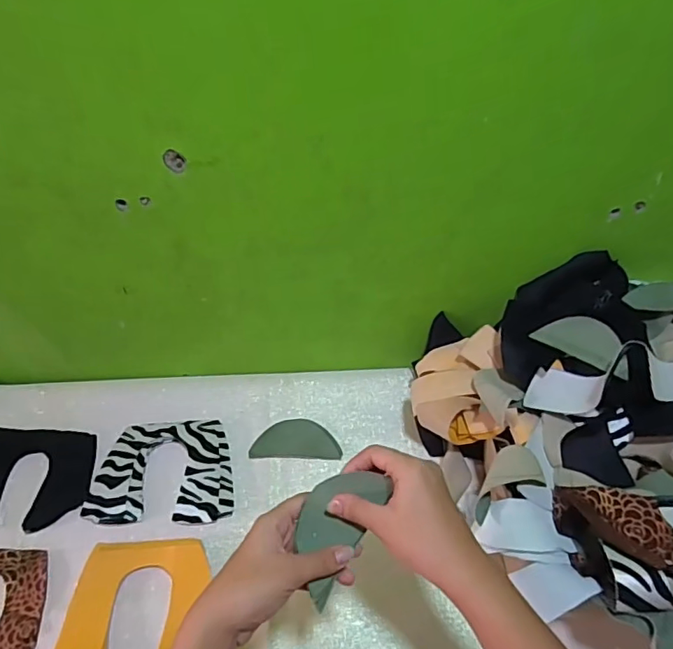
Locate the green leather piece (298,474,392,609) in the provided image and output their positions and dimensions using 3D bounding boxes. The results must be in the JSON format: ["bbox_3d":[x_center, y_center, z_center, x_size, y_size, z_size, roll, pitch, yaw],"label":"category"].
[{"bbox_3d":[-0.004,0.160,0.415,0.051,0.021,0.101,27,55,19],"label":"green leather piece"}]

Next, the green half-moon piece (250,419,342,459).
[{"bbox_3d":[-0.051,0.147,0.671,0.110,0.005,0.053,1,51,-1],"label":"green half-moon piece"}]

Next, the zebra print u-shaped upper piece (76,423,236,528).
[{"bbox_3d":[-0.209,0.177,0.629,0.162,0.009,0.128,-4,51,-5],"label":"zebra print u-shaped upper piece"}]

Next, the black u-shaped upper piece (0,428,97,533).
[{"bbox_3d":[-0.368,0.181,0.625,0.151,0.010,0.120,6,50,-2],"label":"black u-shaped upper piece"}]

